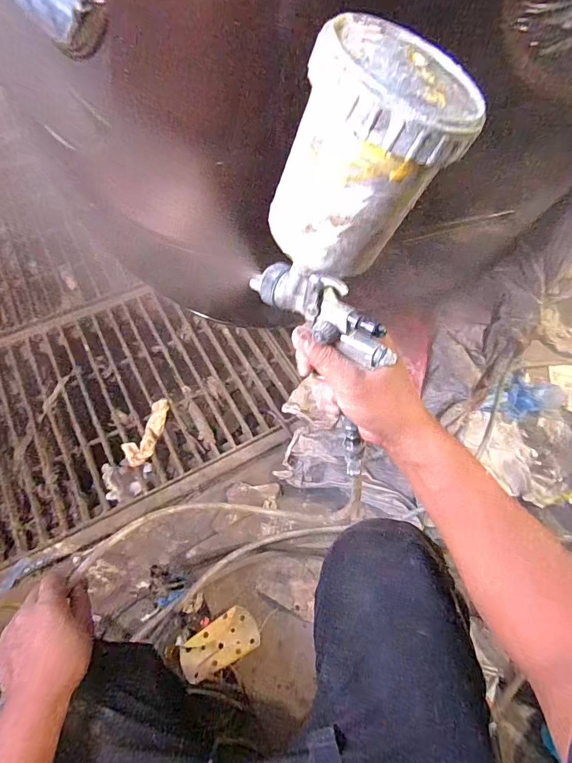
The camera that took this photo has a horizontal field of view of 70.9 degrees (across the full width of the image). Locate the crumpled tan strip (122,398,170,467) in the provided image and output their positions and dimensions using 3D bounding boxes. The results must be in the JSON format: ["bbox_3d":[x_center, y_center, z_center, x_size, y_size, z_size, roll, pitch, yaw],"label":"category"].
[{"bbox_3d":[-0.307,0.114,0.913,0.071,0.022,0.159,28,63,12],"label":"crumpled tan strip"}]

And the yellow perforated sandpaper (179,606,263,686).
[{"bbox_3d":[-0.122,0.486,0.747,0.139,0.019,0.078,-25,65,-16],"label":"yellow perforated sandpaper"}]

